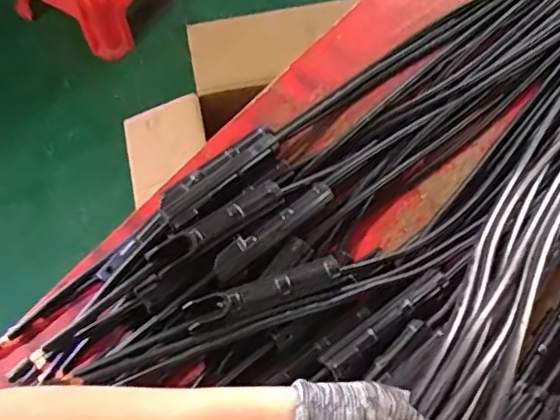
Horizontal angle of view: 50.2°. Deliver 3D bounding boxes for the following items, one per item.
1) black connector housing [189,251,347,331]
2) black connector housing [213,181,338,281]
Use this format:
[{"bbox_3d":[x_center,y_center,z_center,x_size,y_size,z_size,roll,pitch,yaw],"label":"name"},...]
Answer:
[{"bbox_3d":[-0.008,0.075,0.581,0.166,0.017,0.032,-20,65,-8],"label":"black connector housing"},{"bbox_3d":[-0.004,0.018,0.620,0.161,0.016,0.025,-36,68,-27],"label":"black connector housing"}]

